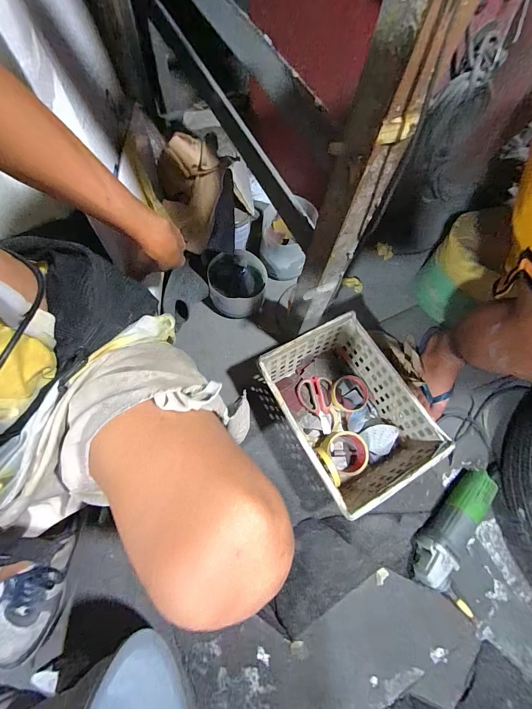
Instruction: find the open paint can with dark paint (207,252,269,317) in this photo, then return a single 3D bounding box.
[{"bbox_3d":[-0.081,-0.179,0.786,0.146,0.093,0.155,15,67,4],"label":"open paint can with dark paint"}]

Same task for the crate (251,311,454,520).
[{"bbox_3d":[0.157,0.120,0.636,0.252,0.157,0.325,-28,71,-13],"label":"crate"}]

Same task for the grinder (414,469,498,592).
[{"bbox_3d":[0.375,0.340,0.595,0.242,0.061,0.078,-41,74,-17],"label":"grinder"}]

